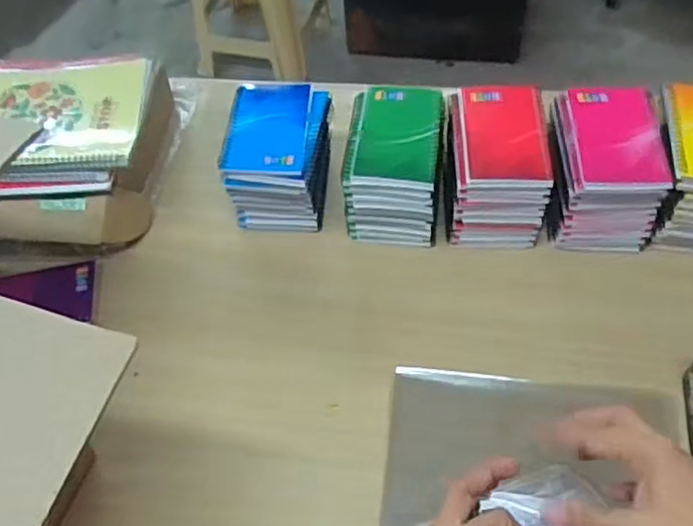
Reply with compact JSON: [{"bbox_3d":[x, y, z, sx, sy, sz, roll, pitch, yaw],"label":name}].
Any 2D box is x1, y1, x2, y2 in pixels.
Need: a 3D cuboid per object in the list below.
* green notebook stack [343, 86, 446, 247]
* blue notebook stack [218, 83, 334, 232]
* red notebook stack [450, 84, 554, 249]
[{"bbox_3d":[0.053,-0.103,0.718,0.094,0.107,0.134,4,55,8],"label":"green notebook stack"},{"bbox_3d":[-0.073,-0.117,0.742,0.098,0.110,0.136,3,55,7],"label":"blue notebook stack"},{"bbox_3d":[0.156,-0.098,0.710,0.093,0.109,0.132,0,55,5],"label":"red notebook stack"}]

